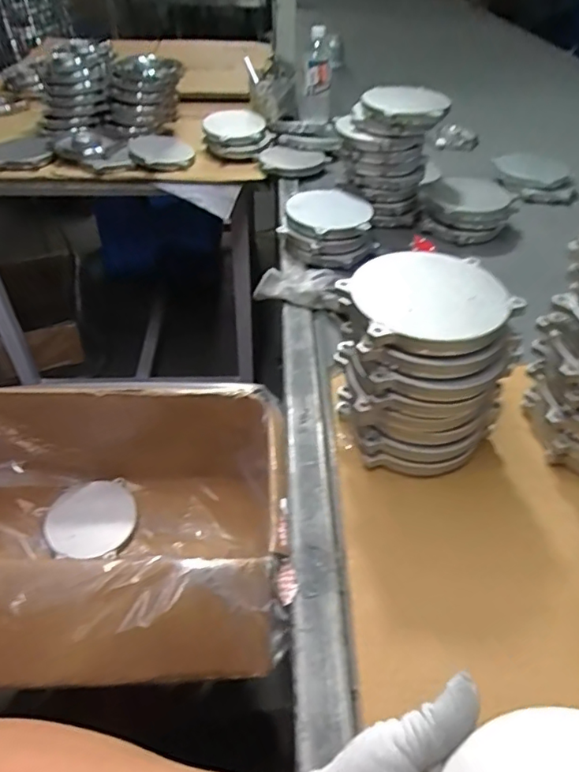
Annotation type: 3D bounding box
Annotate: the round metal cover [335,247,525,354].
[{"bbox_3d":[0.117,-0.079,0.457,0.133,0.017,0.133,1,44,-1],"label":"round metal cover"}]

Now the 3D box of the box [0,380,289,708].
[{"bbox_3d":[-0.244,0.194,0.690,0.460,0.202,0.371,-1,44,-3],"label":"box"}]

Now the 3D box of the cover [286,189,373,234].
[{"bbox_3d":[0.060,-0.275,0.809,0.127,0.018,0.127,1,44,-1],"label":"cover"}]

